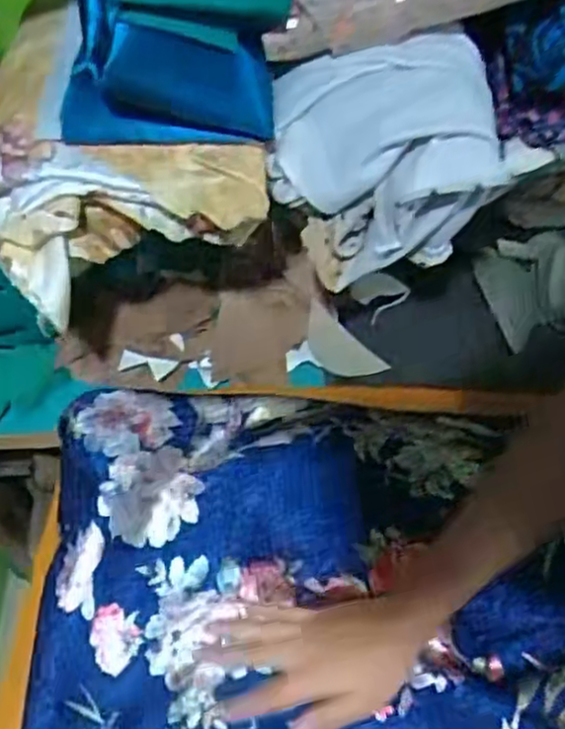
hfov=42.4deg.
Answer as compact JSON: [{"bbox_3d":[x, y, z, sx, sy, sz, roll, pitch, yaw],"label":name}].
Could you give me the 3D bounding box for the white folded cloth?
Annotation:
[{"bbox_3d":[0.095,-0.169,0.623,0.203,0.165,0.120,-4,54,-1],"label":"white folded cloth"}]

